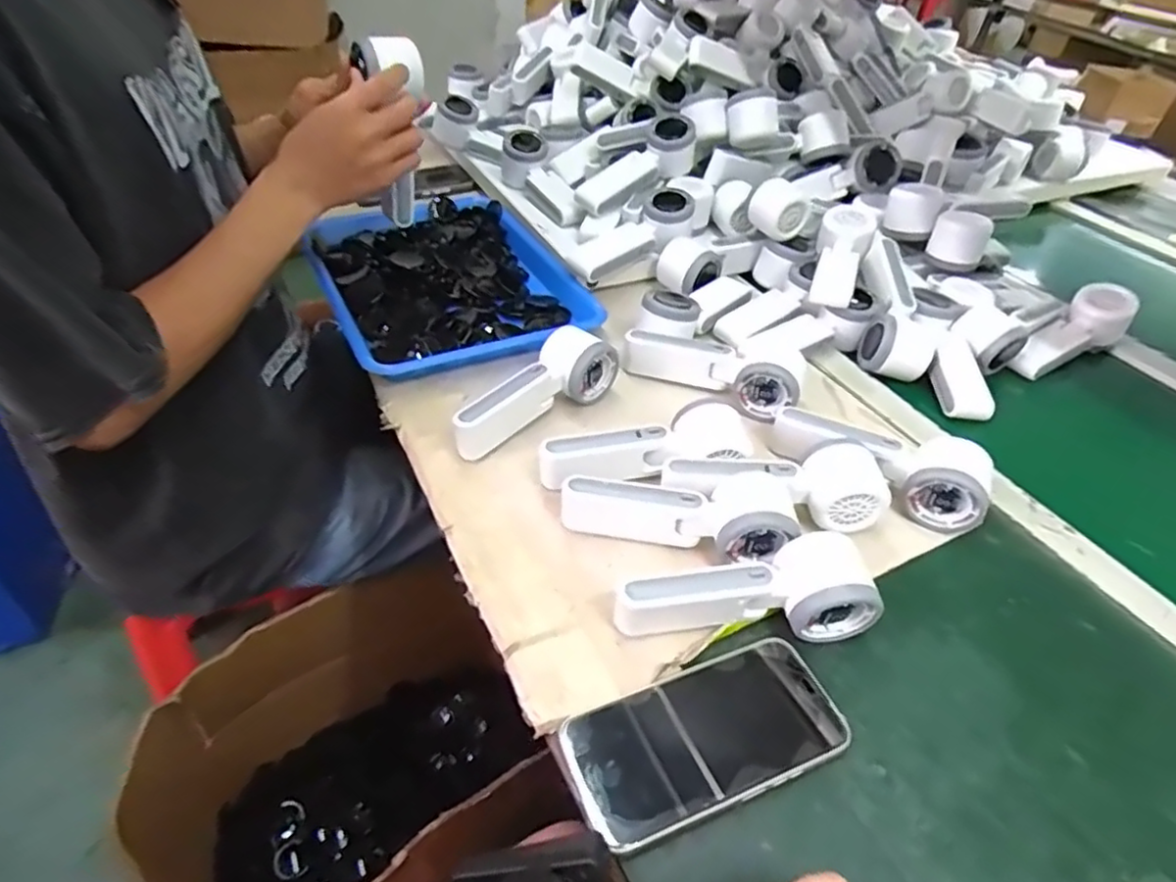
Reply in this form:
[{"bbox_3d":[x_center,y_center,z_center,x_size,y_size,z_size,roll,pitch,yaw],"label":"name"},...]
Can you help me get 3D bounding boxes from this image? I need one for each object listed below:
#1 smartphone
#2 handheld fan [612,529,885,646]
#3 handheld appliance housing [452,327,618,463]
[{"bbox_3d":[0.071,0.170,0.384,0.163,0.011,0.077,-12,45,-20],"label":"smartphone"},{"bbox_3d":[0.100,0.097,0.433,0.166,0.049,0.052,-1,42,-8],"label":"handheld fan"},{"bbox_3d":[-0.047,-0.046,0.579,0.168,0.058,0.053,-30,53,-33],"label":"handheld appliance housing"}]

